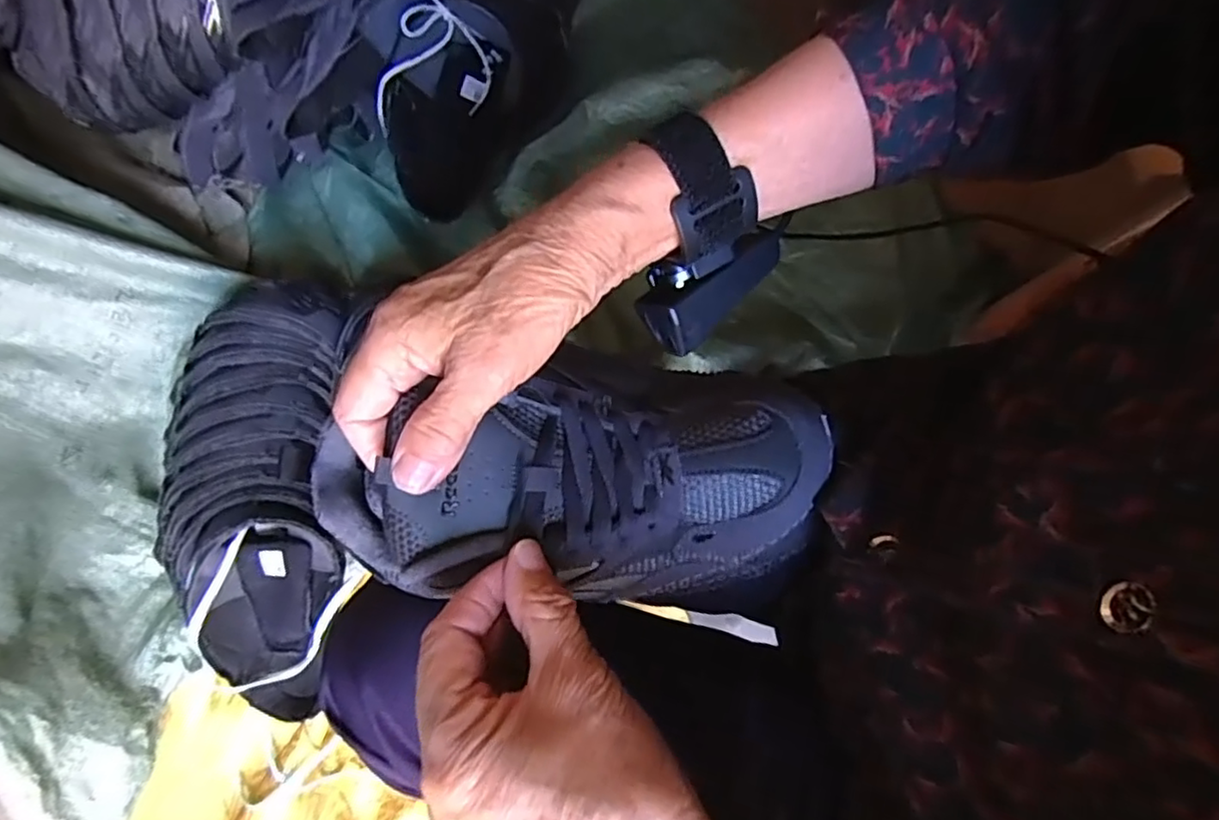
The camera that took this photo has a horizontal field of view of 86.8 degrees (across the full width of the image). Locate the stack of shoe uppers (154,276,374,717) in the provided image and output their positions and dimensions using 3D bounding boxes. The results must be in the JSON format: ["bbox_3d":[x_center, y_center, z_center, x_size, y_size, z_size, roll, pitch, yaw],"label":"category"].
[{"bbox_3d":[-0.360,0.095,0.680,0.169,0.135,0.458,2,90,2],"label":"stack of shoe uppers"}]

